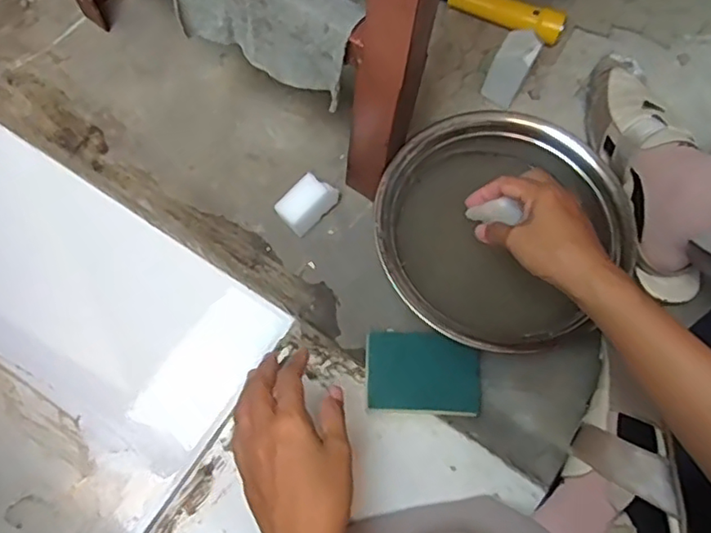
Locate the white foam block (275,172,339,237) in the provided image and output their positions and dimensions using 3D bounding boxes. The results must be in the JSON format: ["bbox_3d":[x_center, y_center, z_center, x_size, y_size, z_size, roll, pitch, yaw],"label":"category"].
[{"bbox_3d":[-0.048,-0.063,0.599,0.035,0.033,0.058,43,74,12],"label":"white foam block"}]

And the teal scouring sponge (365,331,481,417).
[{"bbox_3d":[0.062,0.098,0.551,0.101,0.028,0.075,2,70,-1],"label":"teal scouring sponge"}]

